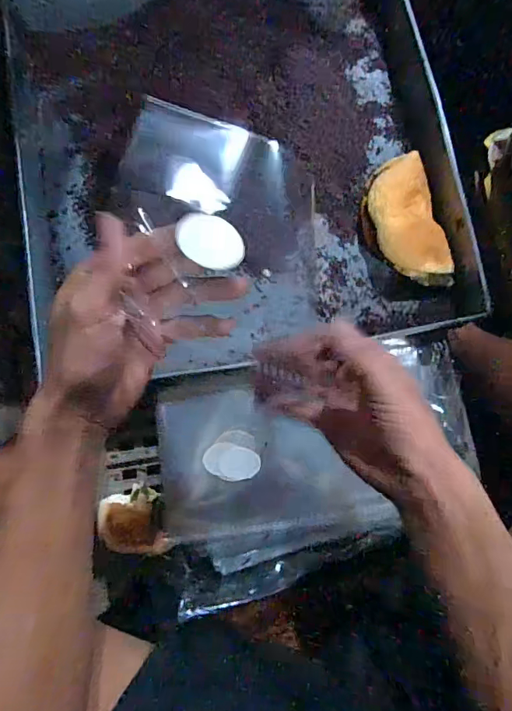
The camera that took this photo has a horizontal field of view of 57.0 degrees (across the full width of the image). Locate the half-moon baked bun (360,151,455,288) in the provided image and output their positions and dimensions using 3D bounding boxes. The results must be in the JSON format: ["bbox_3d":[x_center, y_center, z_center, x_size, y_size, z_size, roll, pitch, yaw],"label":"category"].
[{"bbox_3d":[0.160,-0.139,0.518,0.073,0.051,0.138,-16,81,-4],"label":"half-moon baked bun"}]

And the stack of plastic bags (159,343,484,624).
[{"bbox_3d":[0.044,0.114,0.470,0.279,0.047,0.201,-14,81,-3],"label":"stack of plastic bags"}]

